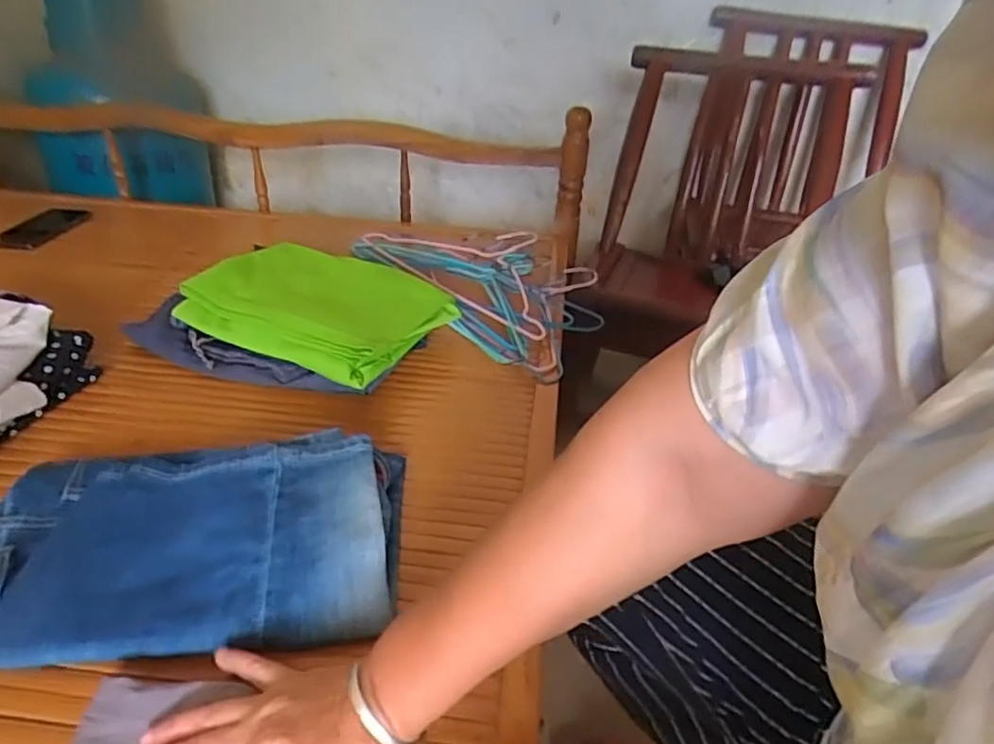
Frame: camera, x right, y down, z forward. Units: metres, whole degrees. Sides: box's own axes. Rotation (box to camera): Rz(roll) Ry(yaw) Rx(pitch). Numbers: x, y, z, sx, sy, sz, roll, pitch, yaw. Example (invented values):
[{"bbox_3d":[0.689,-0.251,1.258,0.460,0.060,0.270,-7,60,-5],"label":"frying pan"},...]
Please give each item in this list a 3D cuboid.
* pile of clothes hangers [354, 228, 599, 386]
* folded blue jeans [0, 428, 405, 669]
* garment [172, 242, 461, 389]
[{"bbox_3d":[0.000,-0.136,0.938,0.271,0.041,0.445,-23,41,-35],"label":"pile of clothes hangers"},{"bbox_3d":[-0.231,0.123,0.498,0.311,0.045,0.196,-2,33,-9],"label":"folded blue jeans"},{"bbox_3d":[-0.201,-0.084,0.764,0.254,0.053,0.208,17,34,19],"label":"garment"}]

